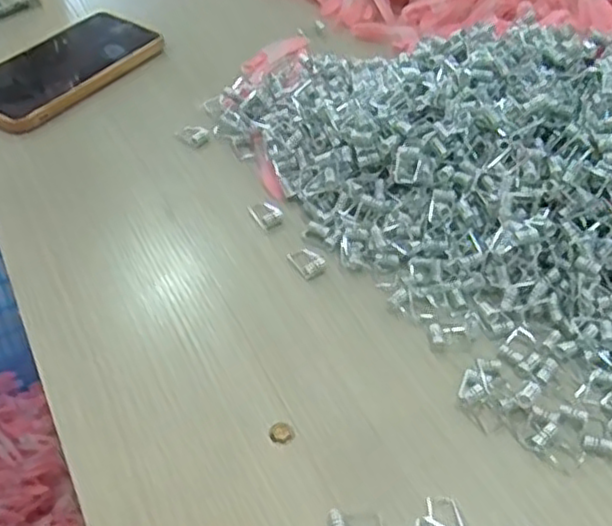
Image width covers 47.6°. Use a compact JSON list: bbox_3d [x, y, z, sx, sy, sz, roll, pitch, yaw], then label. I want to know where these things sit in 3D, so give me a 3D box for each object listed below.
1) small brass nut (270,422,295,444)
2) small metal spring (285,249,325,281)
[{"bbox_3d":[-0.012,0.081,0.333,0.011,0.004,0.011,3,45,-3],"label":"small brass nut"},{"bbox_3d":[0.000,-0.002,0.410,0.015,0.008,0.024,-22,51,-25],"label":"small metal spring"}]

